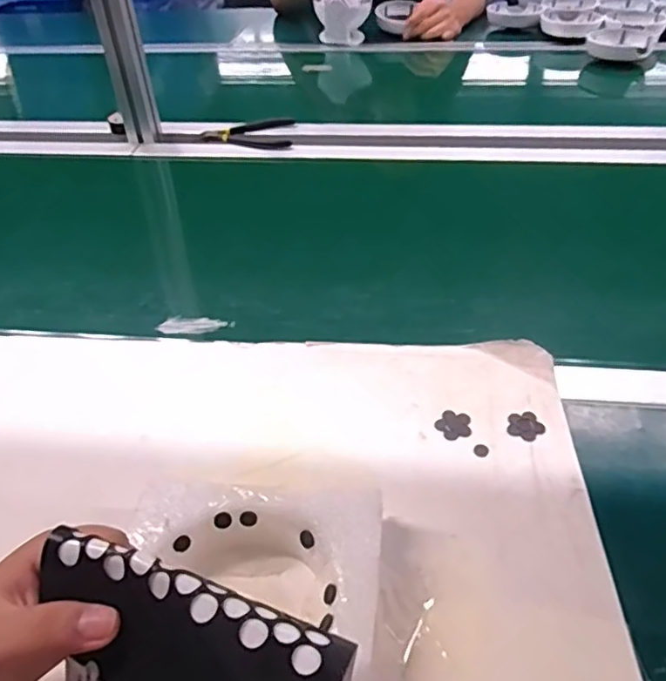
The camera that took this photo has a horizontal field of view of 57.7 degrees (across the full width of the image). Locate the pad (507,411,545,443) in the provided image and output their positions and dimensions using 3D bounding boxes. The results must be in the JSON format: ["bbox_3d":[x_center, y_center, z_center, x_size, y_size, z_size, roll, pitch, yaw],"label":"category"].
[{"bbox_3d":[0.140,0.062,0.442,0.027,0.004,0.025,-27,46,-26],"label":"pad"}]

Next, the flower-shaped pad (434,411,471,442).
[{"bbox_3d":[0.089,0.063,0.447,0.025,0.004,0.026,1,40,4],"label":"flower-shaped pad"}]

